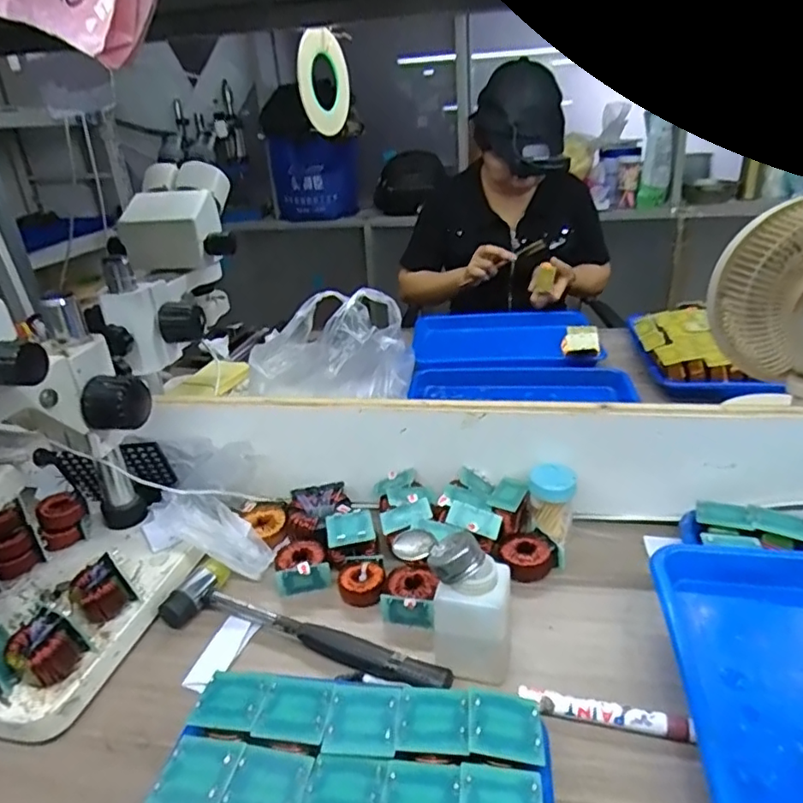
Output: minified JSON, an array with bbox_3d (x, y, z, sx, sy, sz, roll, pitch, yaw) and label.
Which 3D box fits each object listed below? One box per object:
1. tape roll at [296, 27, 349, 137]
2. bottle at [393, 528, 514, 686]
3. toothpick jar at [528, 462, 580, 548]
[{"bbox_3d":[-0.116,-0.481,0.894,0.014,0.136,0.133,9,-11,25],"label":"tape roll"},{"bbox_3d":[0.039,0.153,0.461,0.093,0.102,0.068,0,26,9],"label":"bottle"},{"bbox_3d":[0.153,0.104,0.588,0.043,0.067,0.047,-4,26,2],"label":"toothpick jar"}]

